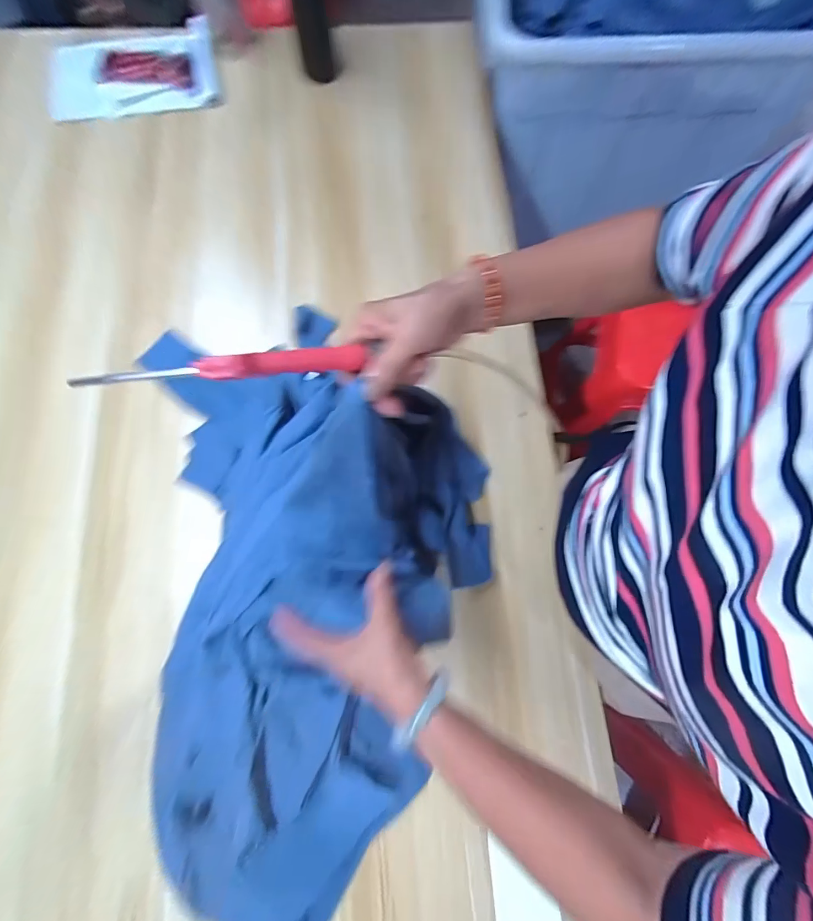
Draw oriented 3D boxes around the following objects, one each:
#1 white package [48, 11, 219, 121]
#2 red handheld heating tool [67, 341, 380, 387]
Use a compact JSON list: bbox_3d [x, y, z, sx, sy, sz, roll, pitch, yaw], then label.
[{"bbox_3d":[-0.499,-0.720,0.734,0.282,0.025,0.202,-13,80,-10],"label":"white package"},{"bbox_3d":[-0.128,-0.070,0.294,0.196,0.015,0.016,-10,75,-17],"label":"red handheld heating tool"}]

